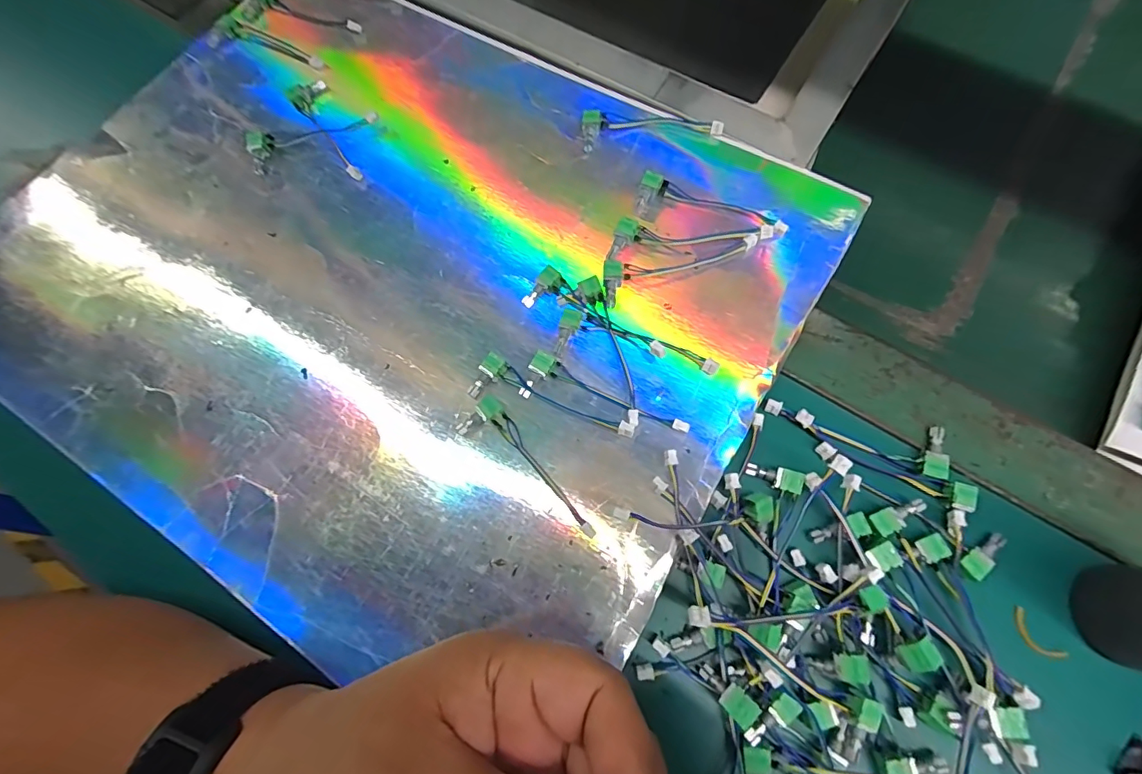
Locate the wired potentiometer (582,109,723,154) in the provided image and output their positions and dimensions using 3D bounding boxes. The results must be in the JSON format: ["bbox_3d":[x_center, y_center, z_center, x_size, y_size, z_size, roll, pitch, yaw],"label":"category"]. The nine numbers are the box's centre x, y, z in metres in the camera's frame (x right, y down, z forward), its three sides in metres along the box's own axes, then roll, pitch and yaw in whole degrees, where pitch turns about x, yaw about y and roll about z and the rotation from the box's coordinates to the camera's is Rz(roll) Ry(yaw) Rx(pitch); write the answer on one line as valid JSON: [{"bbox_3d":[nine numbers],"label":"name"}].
[{"bbox_3d":[0.053,-0.173,0.324,0.090,0.006,0.027,-2,72,2],"label":"wired potentiometer"}]

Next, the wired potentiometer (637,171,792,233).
[{"bbox_3d":[0.086,-0.111,0.300,0.088,0.009,0.030,10,73,6],"label":"wired potentiometer"}]

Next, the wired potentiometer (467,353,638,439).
[{"bbox_3d":[-0.012,0.011,0.265,0.093,0.014,0.025,27,75,10],"label":"wired potentiometer"}]

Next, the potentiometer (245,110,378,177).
[{"bbox_3d":[-0.178,-0.174,0.336,0.090,0.014,0.026,-23,72,-5],"label":"potentiometer"}]

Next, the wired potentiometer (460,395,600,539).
[{"bbox_3d":[-0.019,0.039,0.259,0.093,0.009,0.025,36,77,13],"label":"wired potentiometer"}]

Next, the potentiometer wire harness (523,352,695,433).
[{"bbox_3d":[0.018,0.008,0.264,0.092,0.012,0.026,23,74,10],"label":"potentiometer wire harness"}]

